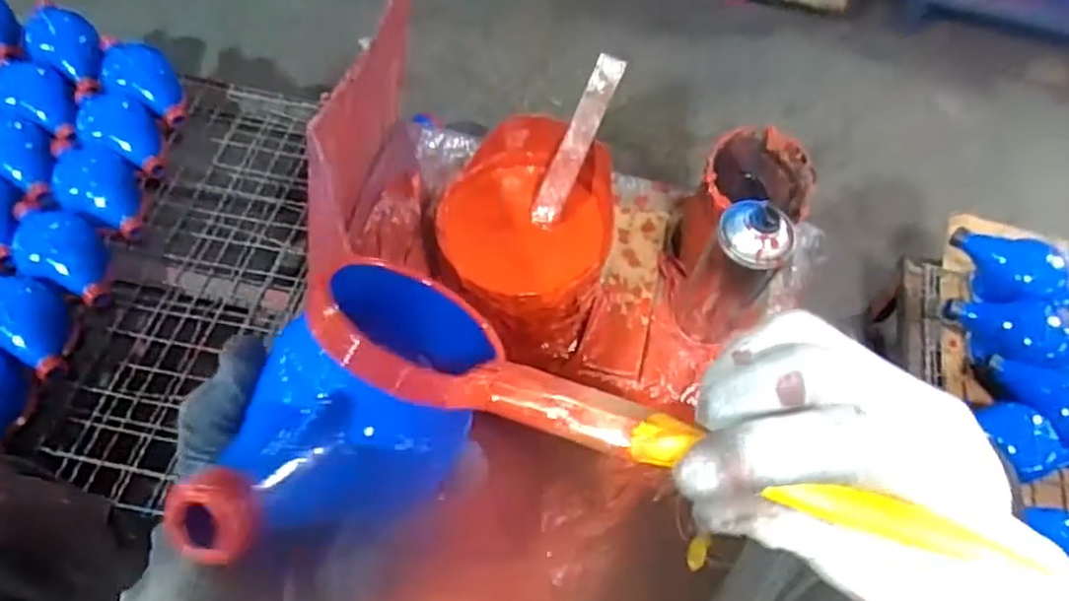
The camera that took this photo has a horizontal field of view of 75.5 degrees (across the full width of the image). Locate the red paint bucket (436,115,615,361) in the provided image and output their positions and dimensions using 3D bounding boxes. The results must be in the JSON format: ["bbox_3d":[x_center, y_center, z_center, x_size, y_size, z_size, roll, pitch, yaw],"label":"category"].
[{"bbox_3d":[-0.007,-0.055,0.644,0.152,0.132,0.173,-1,59,-5],"label":"red paint bucket"}]

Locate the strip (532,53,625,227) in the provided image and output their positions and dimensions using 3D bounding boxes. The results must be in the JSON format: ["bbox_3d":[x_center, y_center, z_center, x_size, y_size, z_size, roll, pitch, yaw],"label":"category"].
[{"bbox_3d":[0.038,-0.141,0.622,0.027,0.007,0.156,29,106,18],"label":"strip"}]

